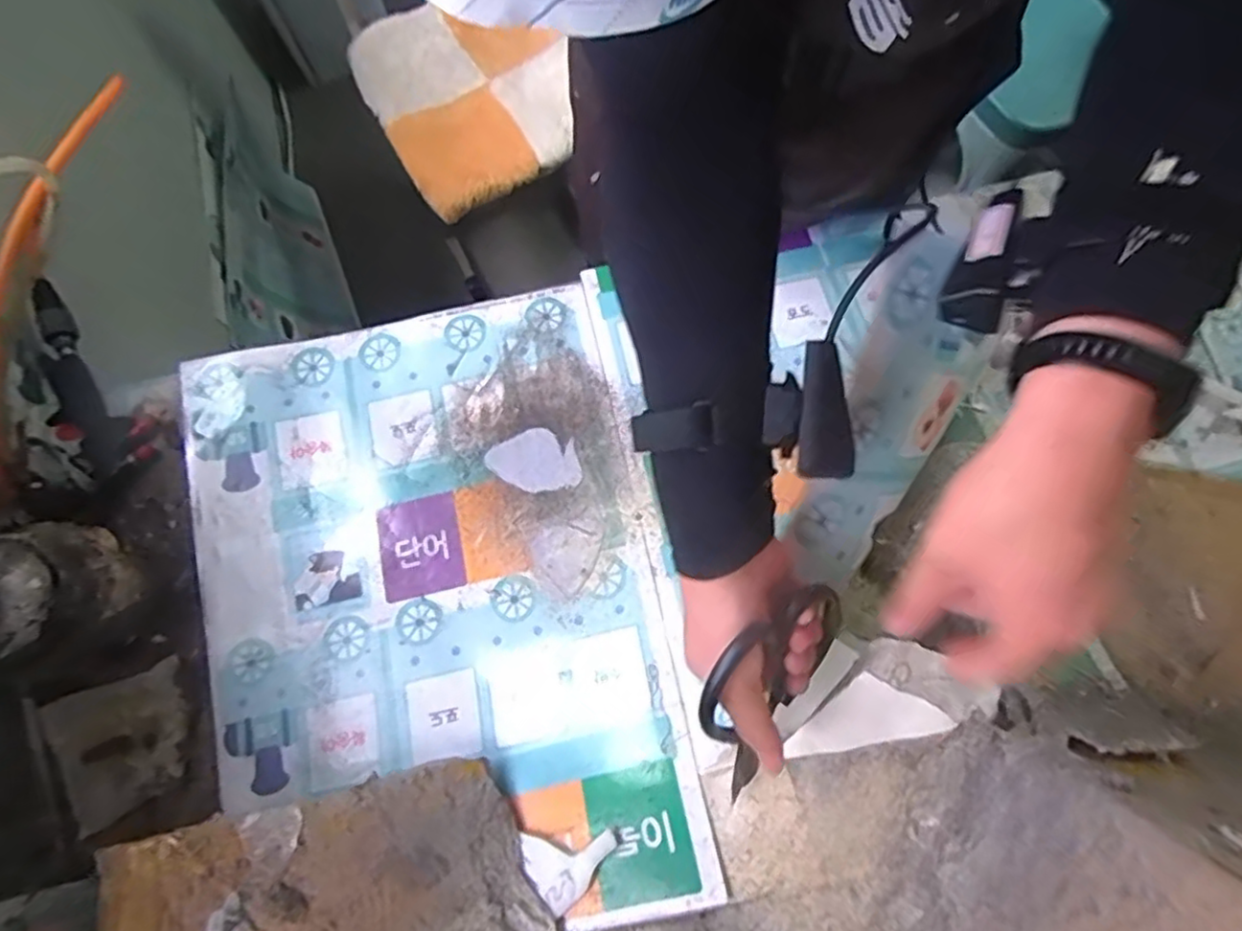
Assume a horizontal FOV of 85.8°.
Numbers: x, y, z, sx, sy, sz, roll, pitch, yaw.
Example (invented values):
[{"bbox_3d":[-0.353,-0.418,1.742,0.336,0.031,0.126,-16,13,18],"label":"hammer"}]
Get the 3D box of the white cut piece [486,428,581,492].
[{"bbox_3d":[-0.077,-0.005,0.582,0.078,0.004,0.054,-8,76,-2],"label":"white cut piece"}]

